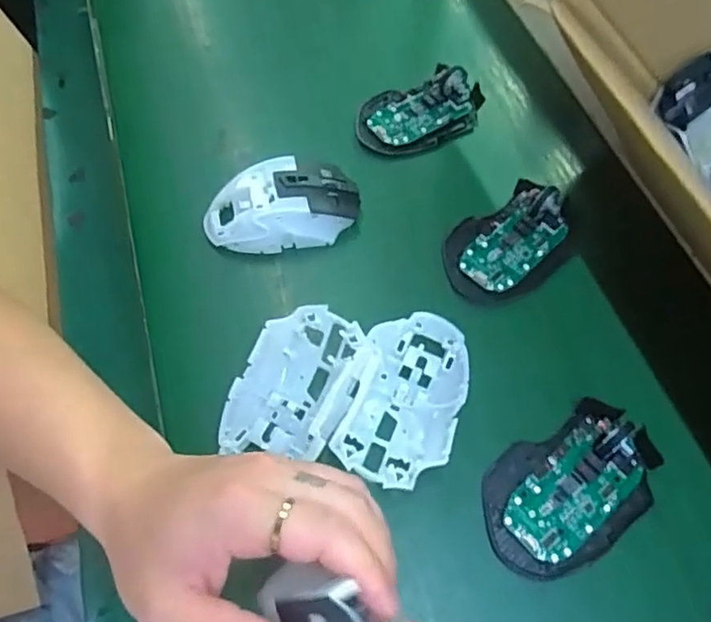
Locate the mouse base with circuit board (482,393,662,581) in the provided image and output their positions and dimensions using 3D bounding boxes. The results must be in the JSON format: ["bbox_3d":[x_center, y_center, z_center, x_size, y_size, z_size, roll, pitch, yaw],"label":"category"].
[{"bbox_3d":[0.129,0.103,0.363,0.112,0.028,0.073,-27,63,-14],"label":"mouse base with circuit board"}]

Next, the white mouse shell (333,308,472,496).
[{"bbox_3d":[0.032,0.056,0.384,0.064,0.033,0.113,15,61,10],"label":"white mouse shell"}]

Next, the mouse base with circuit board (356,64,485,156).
[{"bbox_3d":[0.059,-0.173,0.528,0.113,0.027,0.067,-16,61,-8],"label":"mouse base with circuit board"}]

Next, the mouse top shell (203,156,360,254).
[{"bbox_3d":[-0.056,-0.080,0.463,0.115,0.033,0.059,-7,60,-3],"label":"mouse top shell"}]

